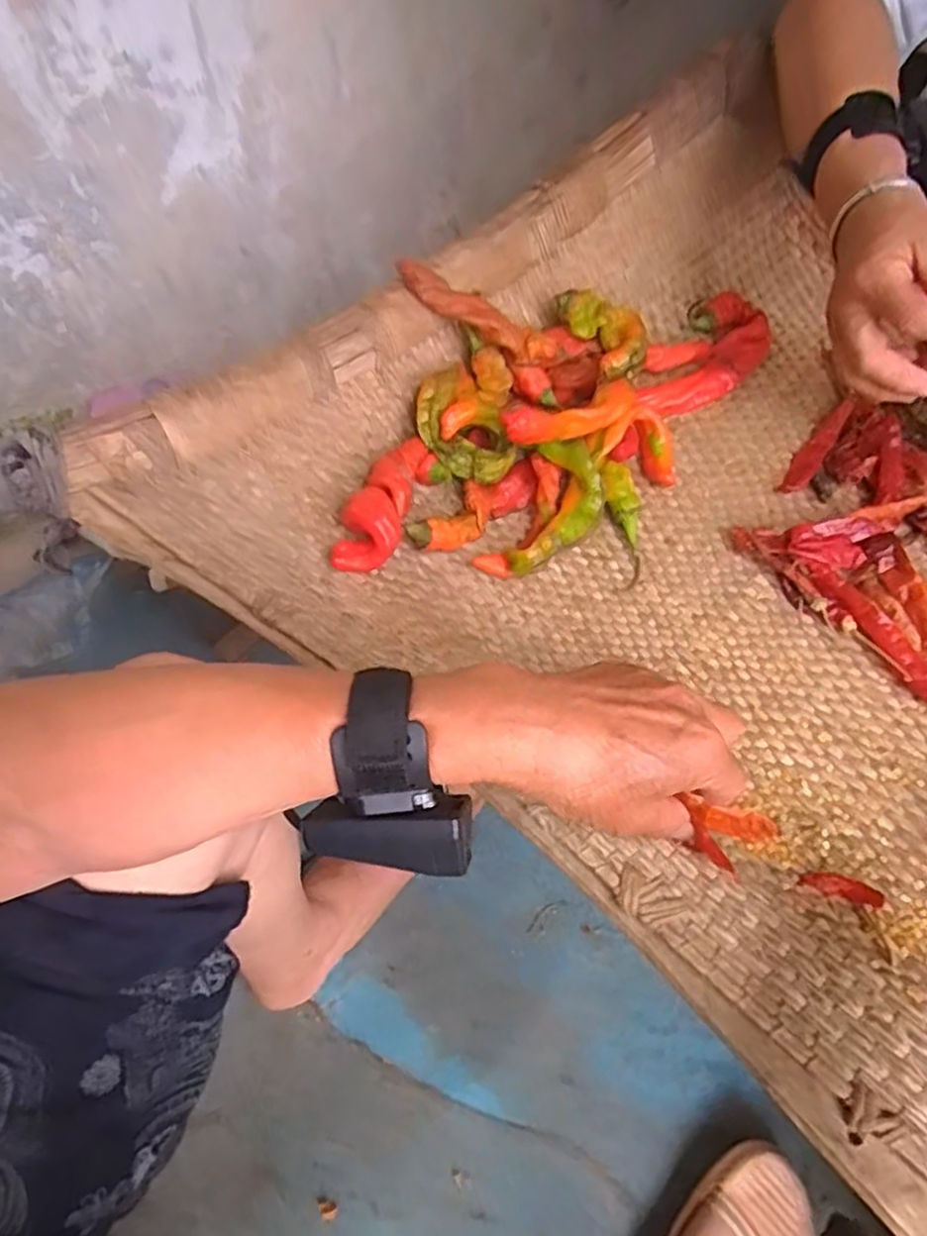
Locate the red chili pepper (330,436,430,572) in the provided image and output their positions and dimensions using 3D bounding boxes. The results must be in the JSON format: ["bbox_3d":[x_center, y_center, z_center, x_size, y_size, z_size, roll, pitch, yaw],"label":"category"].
[{"bbox_3d":[-0.049,-0.072,0.444,0.035,0.026,0.098,10,56,9],"label":"red chili pepper"}]

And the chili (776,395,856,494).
[{"bbox_3d":[0.247,-0.120,0.505,0.018,0.016,0.096,32,62,21],"label":"chili"}]

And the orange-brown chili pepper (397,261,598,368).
[{"bbox_3d":[0.027,-0.197,0.488,0.156,0.022,0.041,8,48,-33],"label":"orange-brown chili pepper"}]

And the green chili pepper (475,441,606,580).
[{"bbox_3d":[0.055,-0.065,0.462,0.052,0.031,0.107,21,58,15],"label":"green chili pepper"}]

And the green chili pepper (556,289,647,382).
[{"bbox_3d":[0.102,-0.201,0.505,0.045,0.030,0.064,-26,59,-16],"label":"green chili pepper"}]

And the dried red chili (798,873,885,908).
[{"bbox_3d":[0.180,0.128,0.346,0.035,0.007,0.010,14,57,11],"label":"dried red chili"}]

